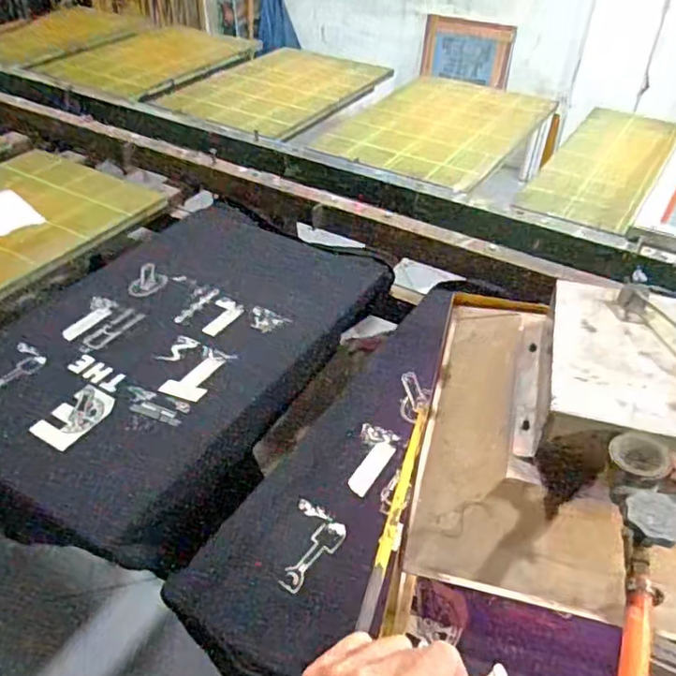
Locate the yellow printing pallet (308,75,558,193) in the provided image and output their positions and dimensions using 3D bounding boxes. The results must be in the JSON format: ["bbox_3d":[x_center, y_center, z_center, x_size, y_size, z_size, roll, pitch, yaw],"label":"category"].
[{"bbox_3d":[0.236,-0.502,1.487,0.406,0.034,0.662,22,47,25],"label":"yellow printing pallet"}]

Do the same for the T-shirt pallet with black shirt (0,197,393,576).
[{"bbox_3d":[-0.232,-0.006,0.938,0.489,0.071,0.700,20,45,22],"label":"T-shirt pallet with black shirt"}]

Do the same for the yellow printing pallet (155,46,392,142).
[{"bbox_3d":[-0.178,-0.698,1.729,0.465,0.033,0.602,21,45,23],"label":"yellow printing pallet"}]

